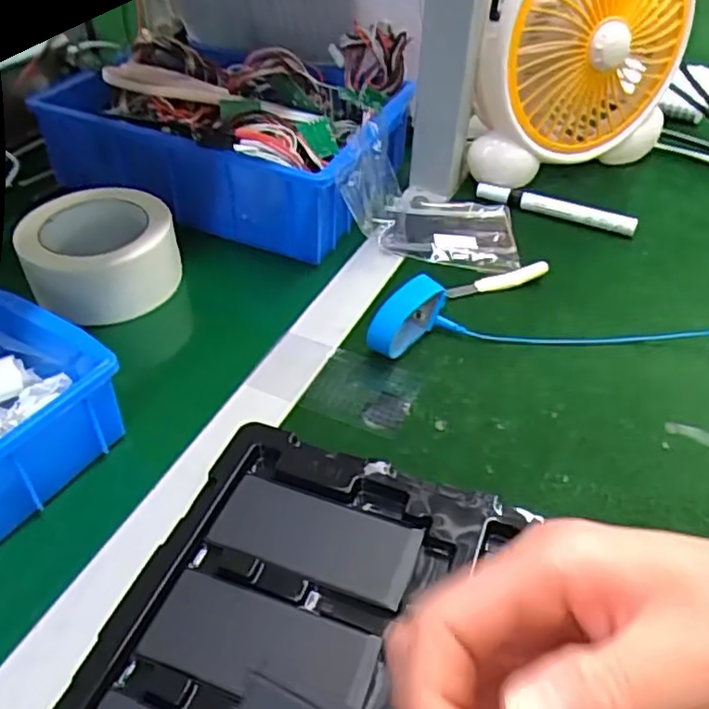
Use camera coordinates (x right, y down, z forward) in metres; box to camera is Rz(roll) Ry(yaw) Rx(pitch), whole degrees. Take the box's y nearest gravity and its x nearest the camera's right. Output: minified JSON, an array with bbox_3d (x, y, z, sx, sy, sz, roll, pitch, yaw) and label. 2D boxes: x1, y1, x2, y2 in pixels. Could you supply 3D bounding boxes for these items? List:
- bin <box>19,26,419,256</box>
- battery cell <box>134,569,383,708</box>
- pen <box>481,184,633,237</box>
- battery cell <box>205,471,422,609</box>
[{"bbox_3d":[-0.100,-0.212,0.602,0.285,0.107,0.212,18,46,16],"label":"bin"},{"bbox_3d":[-0.041,0.124,0.285,0.098,0.004,0.042,15,46,13],"label":"battery cell"},{"bbox_3d":[0.180,-0.132,0.595,0.141,0.018,0.013,16,46,15],"label":"pen"},{"bbox_3d":[-0.019,0.089,0.325,0.097,0.005,0.043,15,45,13],"label":"battery cell"}]

